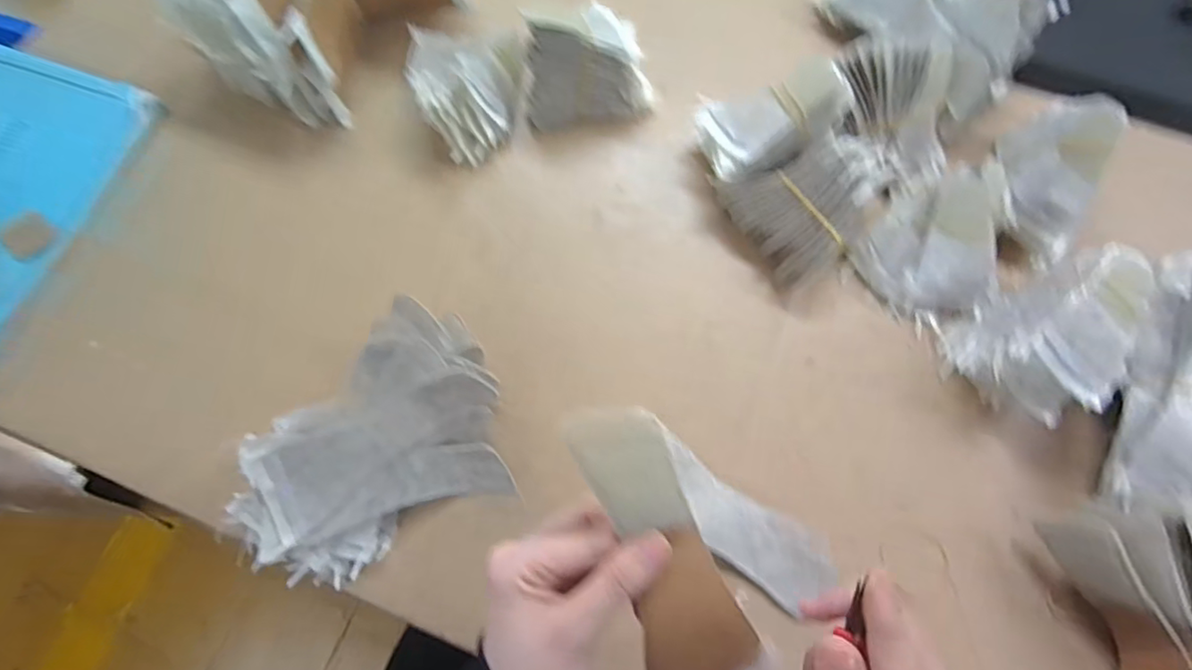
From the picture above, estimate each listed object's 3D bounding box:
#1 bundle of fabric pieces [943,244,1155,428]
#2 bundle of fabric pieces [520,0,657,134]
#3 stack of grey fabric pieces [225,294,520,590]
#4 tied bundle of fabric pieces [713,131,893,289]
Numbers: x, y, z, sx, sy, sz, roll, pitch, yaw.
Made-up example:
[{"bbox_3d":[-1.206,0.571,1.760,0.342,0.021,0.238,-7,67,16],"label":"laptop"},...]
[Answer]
[{"bbox_3d":[0.325,0.004,0.412,0.114,0.076,0.086,-28,75,-6],"label":"bundle of fabric pieces"},{"bbox_3d":[-0.009,-0.234,0.486,0.110,0.083,0.075,-7,74,0],"label":"bundle of fabric pieces"},{"bbox_3d":[-0.159,0.076,0.406,0.192,0.070,0.149,-27,75,-6],"label":"stack of grey fabric pieces"},{"bbox_3d":[0.167,-0.104,0.455,0.105,0.058,0.096,-32,76,-7],"label":"tied bundle of fabric pieces"}]

